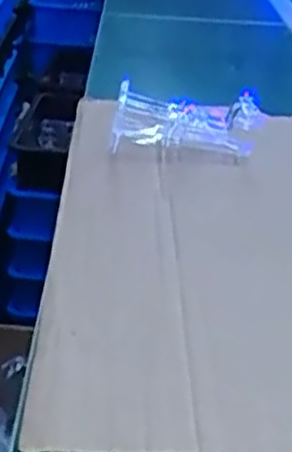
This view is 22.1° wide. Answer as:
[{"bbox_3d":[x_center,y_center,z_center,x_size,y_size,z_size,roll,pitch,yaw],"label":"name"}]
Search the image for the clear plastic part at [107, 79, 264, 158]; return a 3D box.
[{"bbox_3d":[0.038,-0.095,0.703,0.133,0.055,0.045,7,28,5],"label":"clear plastic part"}]

